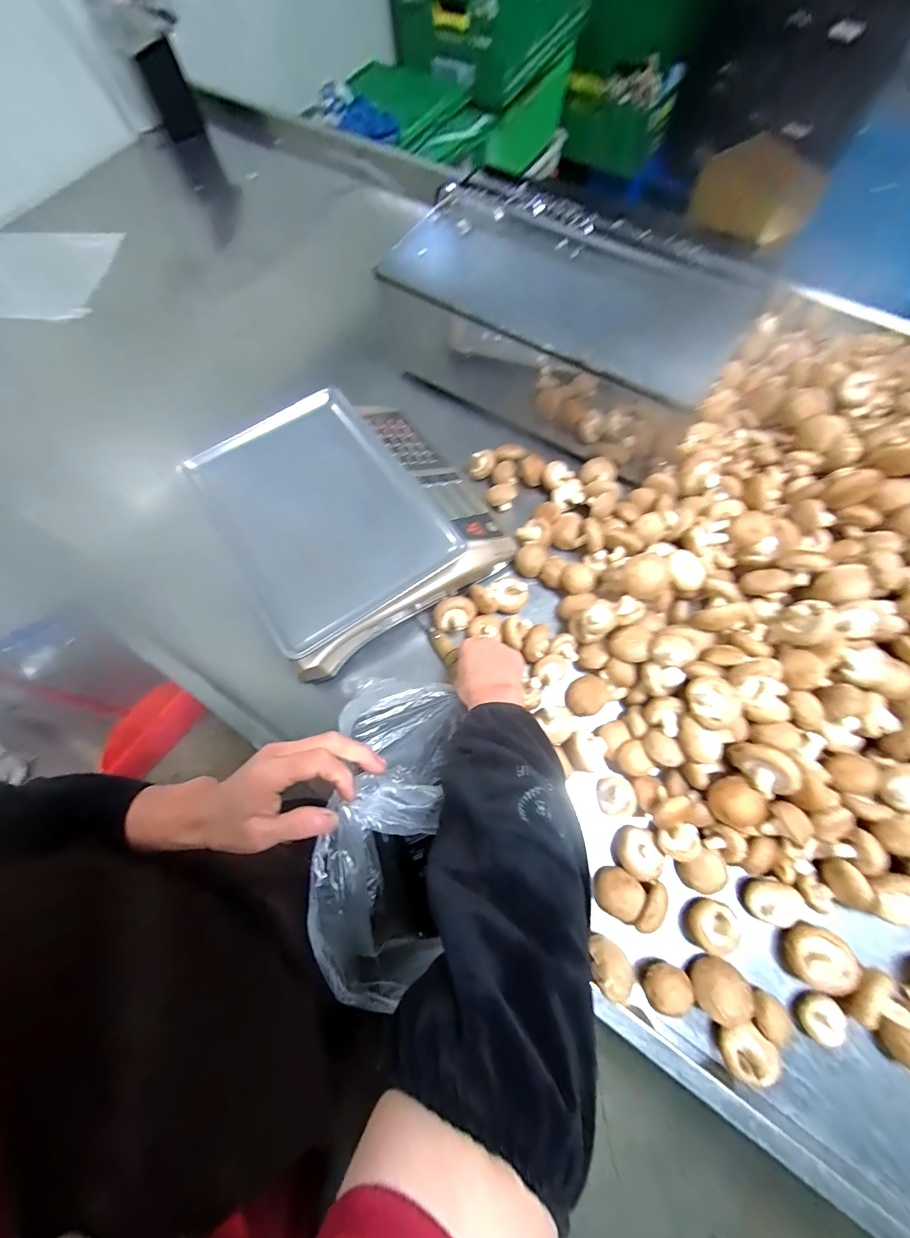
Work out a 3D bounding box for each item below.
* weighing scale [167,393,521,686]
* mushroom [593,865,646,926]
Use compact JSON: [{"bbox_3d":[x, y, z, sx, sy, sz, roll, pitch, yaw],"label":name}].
[{"bbox_3d":[-0.135,-0.138,0.588,0.343,0.108,0.323,-33,72,-9],"label":"weighing scale"},{"bbox_3d":[0.176,0.295,0.459,0.045,0.030,0.046,-1,70,2],"label":"mushroom"}]

